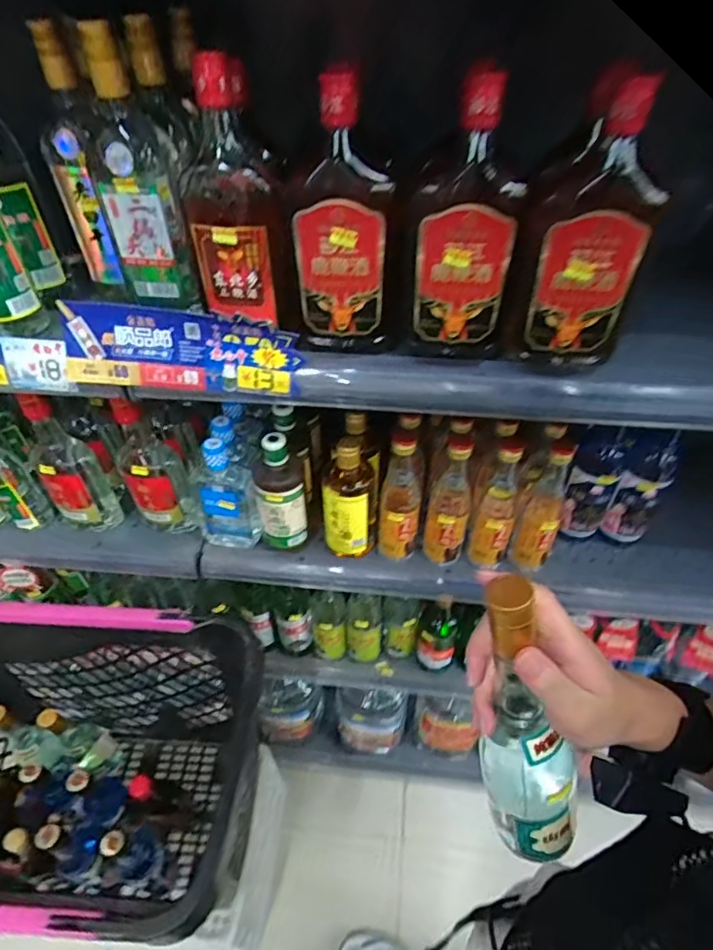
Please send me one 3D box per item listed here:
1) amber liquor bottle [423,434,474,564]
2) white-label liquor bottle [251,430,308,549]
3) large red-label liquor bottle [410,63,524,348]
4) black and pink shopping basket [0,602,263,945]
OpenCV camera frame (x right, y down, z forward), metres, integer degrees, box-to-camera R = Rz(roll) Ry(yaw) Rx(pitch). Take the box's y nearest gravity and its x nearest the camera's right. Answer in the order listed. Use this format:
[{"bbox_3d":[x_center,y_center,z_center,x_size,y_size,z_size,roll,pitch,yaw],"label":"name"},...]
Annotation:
[{"bbox_3d":[0.122,0.032,0.686,0.056,0.209,0.046,11,47,12],"label":"amber liquor bottle"},{"bbox_3d":[-0.107,0.025,0.713,0.062,0.170,0.057,-14,47,-12],"label":"white-label liquor bottle"},{"bbox_3d":[0.094,-0.207,0.436,0.093,0.206,0.045,8,46,9],"label":"large red-label liquor bottle"},{"bbox_3d":[-0.429,0.496,0.832,0.529,0.456,0.356,2,46,3],"label":"black and pink shopping basket"}]

